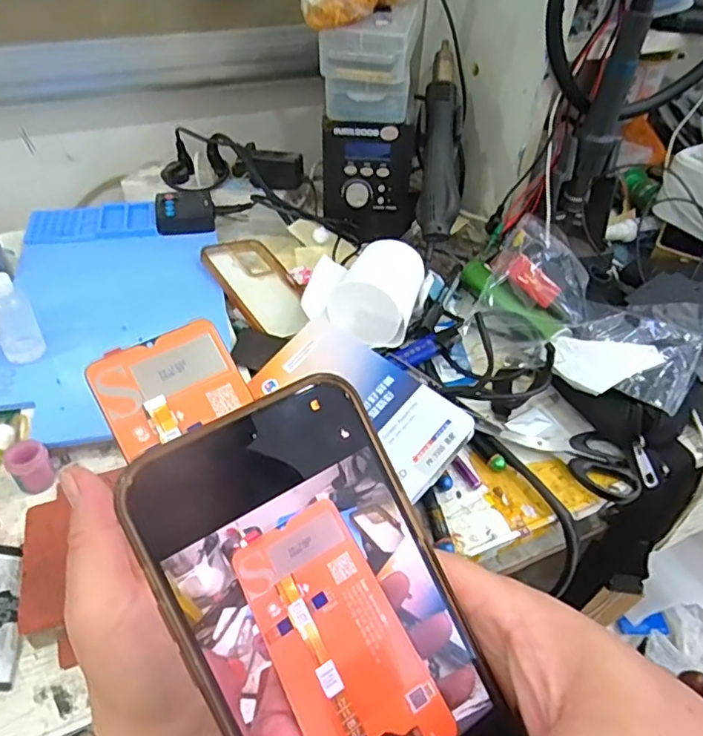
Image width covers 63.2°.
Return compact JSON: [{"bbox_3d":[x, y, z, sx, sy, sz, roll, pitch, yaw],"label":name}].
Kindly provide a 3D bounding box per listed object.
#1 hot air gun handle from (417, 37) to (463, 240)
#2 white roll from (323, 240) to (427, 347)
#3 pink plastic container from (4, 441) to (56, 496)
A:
[{"bbox_3d":[0.104,-0.265,0.669,0.046,0.038,0.236,3,81,0],"label":"hot air gun handle"},{"bbox_3d":[0.029,-0.084,0.595,0.082,0.061,0.128,13,45,10],"label":"white roll"},{"bbox_3d":[-0.256,0.079,0.457,0.030,0.032,0.029,2,44,-1],"label":"pink plastic container"}]

